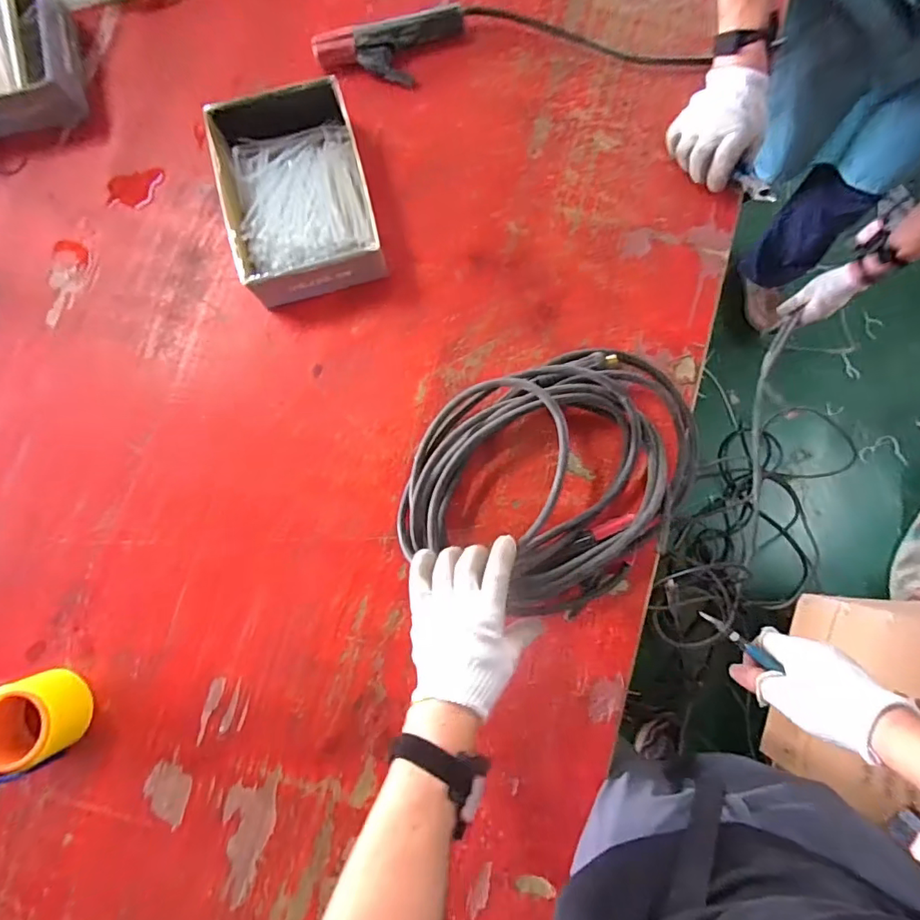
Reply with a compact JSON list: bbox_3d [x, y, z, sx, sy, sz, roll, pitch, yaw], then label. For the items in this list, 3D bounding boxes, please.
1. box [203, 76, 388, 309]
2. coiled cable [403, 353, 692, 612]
[{"bbox_3d":[-0.205,-0.338,0.636,0.176,0.062,0.262,-15,83,0],"label":"box"},{"bbox_3d":[0.106,0.011,0.590,0.286,0.071,0.357,39,86,6],"label":"coiled cable"}]

